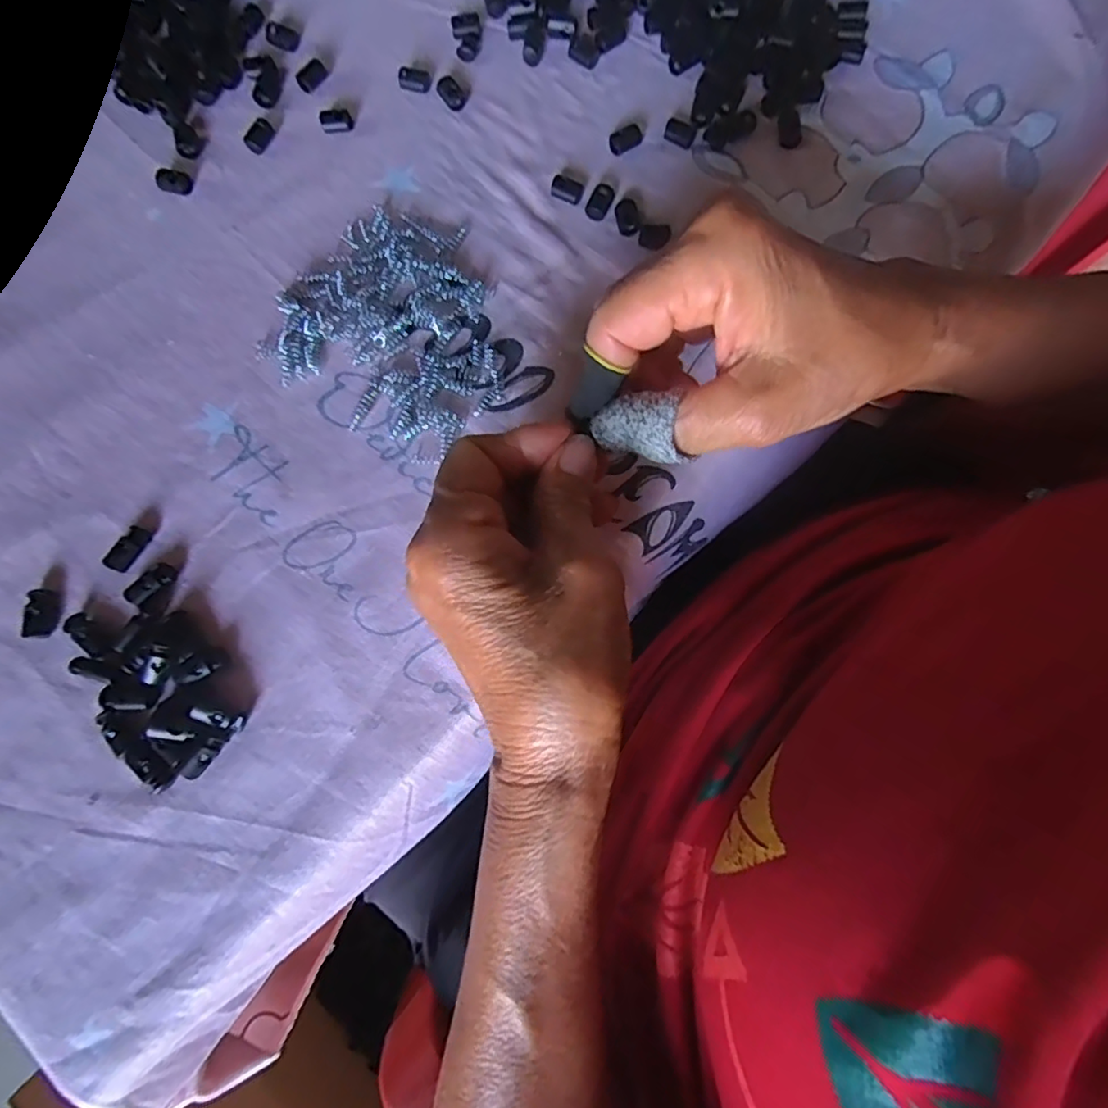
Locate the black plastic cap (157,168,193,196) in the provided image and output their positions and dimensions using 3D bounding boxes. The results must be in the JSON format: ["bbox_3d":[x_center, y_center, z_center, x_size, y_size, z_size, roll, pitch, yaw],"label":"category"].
[{"bbox_3d":[-0.192,-0.188,0.301,0.017,0.007,0.010,6,80,2],"label":"black plastic cap"}]

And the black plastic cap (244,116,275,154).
[{"bbox_3d":[-0.151,-0.215,0.305,0.009,0.008,0.016,34,82,6],"label":"black plastic cap"}]

